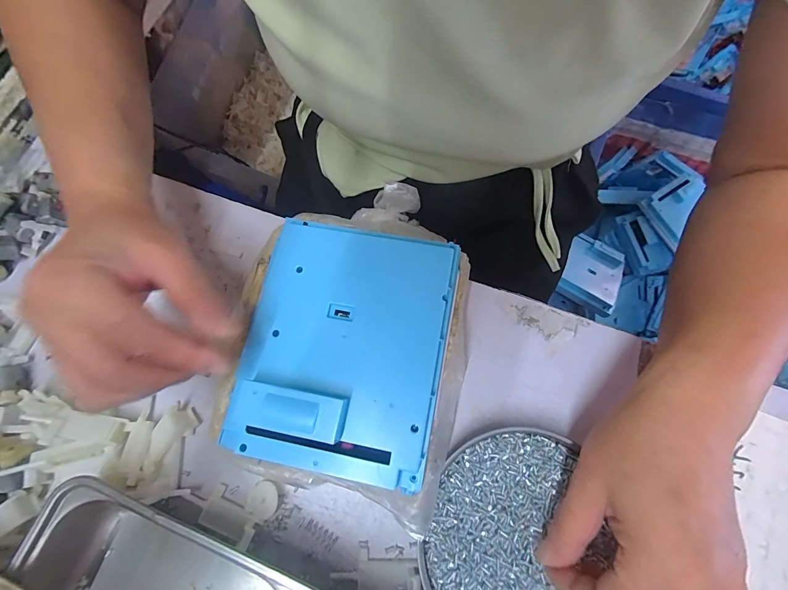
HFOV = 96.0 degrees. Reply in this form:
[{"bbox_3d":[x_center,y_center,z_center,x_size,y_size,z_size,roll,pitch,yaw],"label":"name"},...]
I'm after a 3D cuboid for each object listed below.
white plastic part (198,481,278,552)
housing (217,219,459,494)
[{"bbox_3d":[-0.105,0.144,0.242,0.045,0.012,0.039,22,74,7],"label":"white plastic part"},{"bbox_3d":[-0.031,0.027,0.220,0.121,0.018,0.150,11,73,3],"label":"housing"}]

